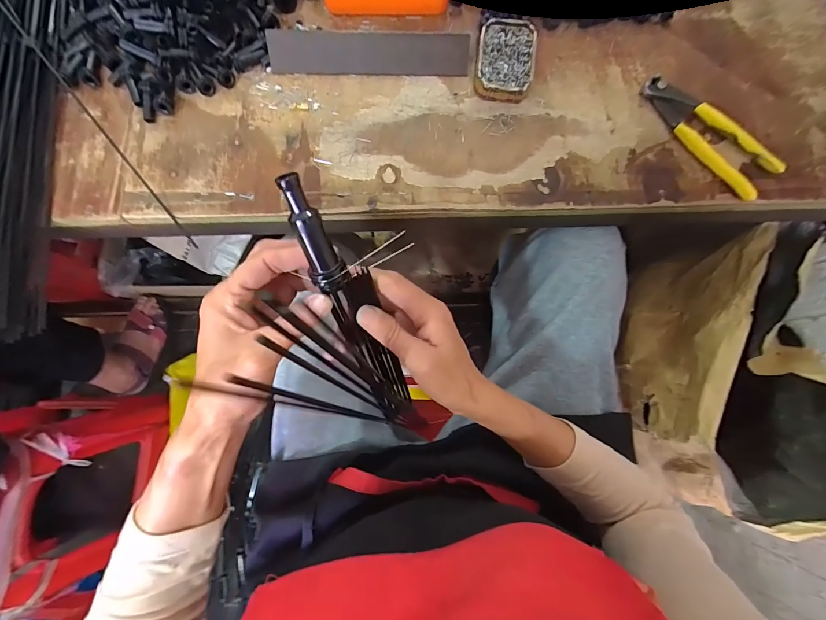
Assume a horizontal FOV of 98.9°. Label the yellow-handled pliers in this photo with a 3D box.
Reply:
[{"bbox_3d":[0.314,-0.191,0.379,0.045,0.023,0.161,-38,83,-7],"label":"yellow-handled pliers"}]

